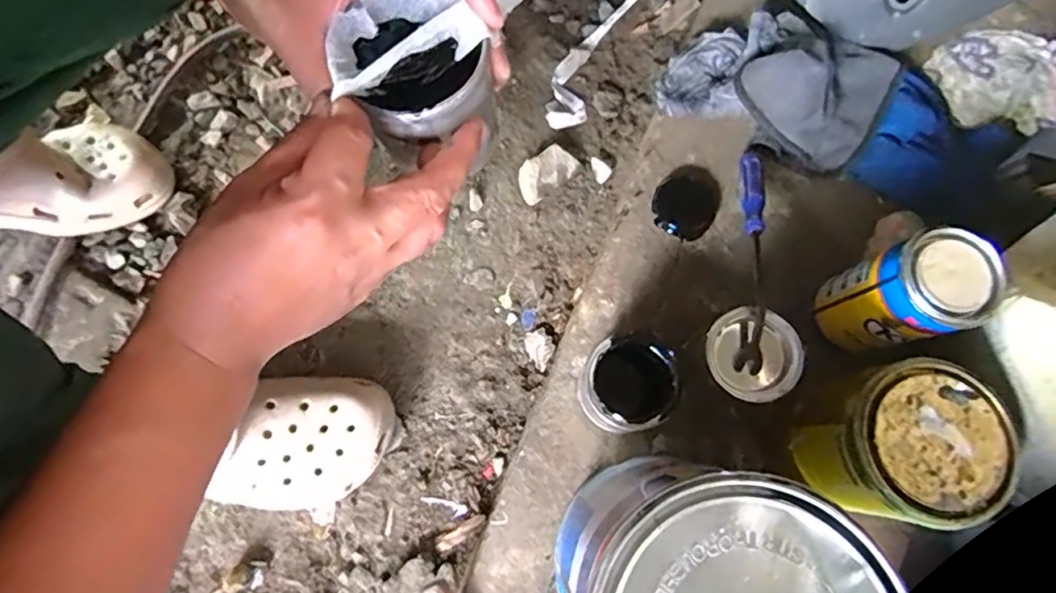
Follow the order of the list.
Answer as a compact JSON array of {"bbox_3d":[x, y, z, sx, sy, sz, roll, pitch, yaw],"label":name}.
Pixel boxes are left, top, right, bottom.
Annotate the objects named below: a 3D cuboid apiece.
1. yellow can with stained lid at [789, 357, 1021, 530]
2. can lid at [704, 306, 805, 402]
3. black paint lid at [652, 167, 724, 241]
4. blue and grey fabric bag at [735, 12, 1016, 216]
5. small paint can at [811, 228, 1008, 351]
[{"bbox_3d":[0.255,0.104,0.418,0.100,0.094,0.104,0,77,-2],"label":"yellow can with stained lid"},{"bbox_3d":[0.175,0.046,0.463,0.069,0.018,0.071,-42,76,-8],"label":"can lid"},{"bbox_3d":[0.150,-0.090,0.556,0.059,0.007,0.074,35,78,6],"label":"black paint lid"},{"bbox_3d":[0.316,-0.174,0.549,0.239,0.061,0.134,28,77,5],"label":"blue and grey fabric bag"},{"bbox_3d":[0.289,-0.001,0.462,0.066,0.118,0.069,0,77,-2],"label":"small paint can"}]

